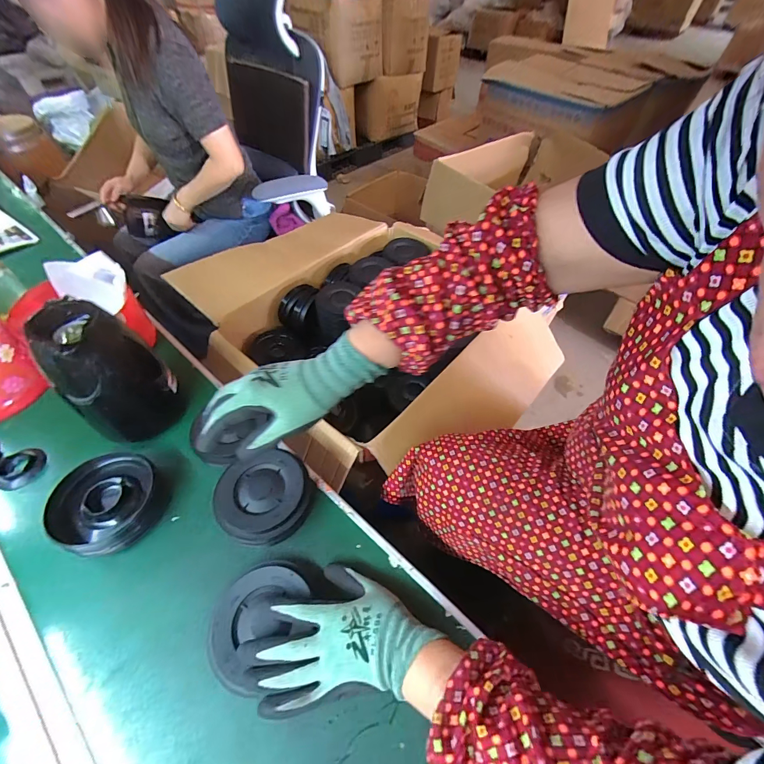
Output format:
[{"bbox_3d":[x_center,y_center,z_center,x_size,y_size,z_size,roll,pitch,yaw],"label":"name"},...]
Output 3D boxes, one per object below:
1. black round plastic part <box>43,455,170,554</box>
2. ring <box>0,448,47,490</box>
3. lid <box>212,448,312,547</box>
[{"bbox_3d":[-0.358,0.157,0.452,0.123,0.041,0.120,0,55,0],"label":"black round plastic part"},{"bbox_3d":[-0.522,0.122,0.489,0.048,0.019,0.061,16,56,11],"label":"ring"},{"bbox_3d":[-0.156,0.152,0.456,0.115,0.040,0.112,0,55,0],"label":"lid"}]

